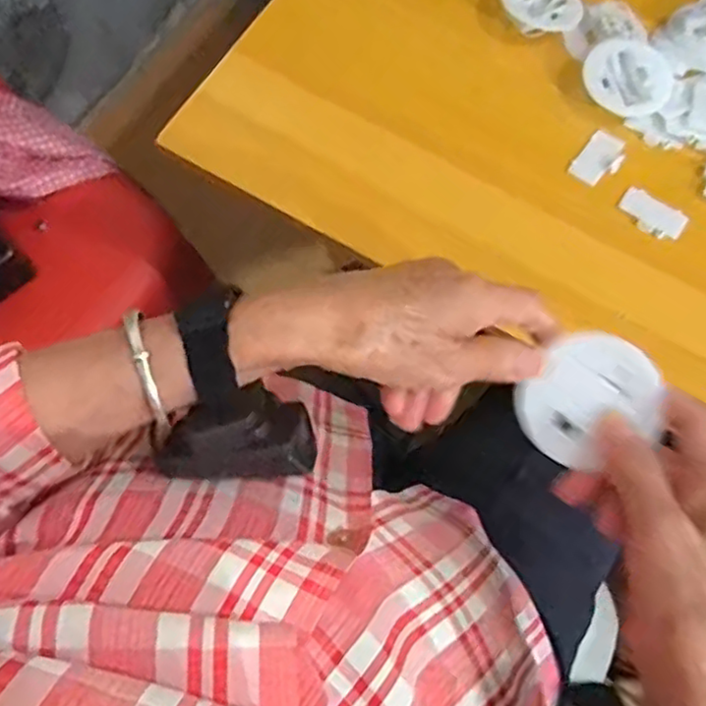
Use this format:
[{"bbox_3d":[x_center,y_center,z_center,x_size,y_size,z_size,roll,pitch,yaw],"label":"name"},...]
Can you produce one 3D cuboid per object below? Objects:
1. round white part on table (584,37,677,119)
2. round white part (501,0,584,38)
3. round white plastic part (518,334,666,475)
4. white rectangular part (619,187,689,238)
[{"bbox_3d":[0.213,-0.212,0.510,0.066,0.013,0.060,1,69,-2],"label":"round white part on table"},{"bbox_3d":[0.153,-0.281,0.538,0.060,0.015,0.060,1,69,-2],"label":"round white part"},{"bbox_3d":[0.118,0.021,0.336,0.064,0.013,0.064,-1,85,17],"label":"round white plastic part"},{"bbox_3d":[0.218,-0.101,0.480,0.047,0.004,0.027,32,71,9],"label":"white rectangular part"}]

